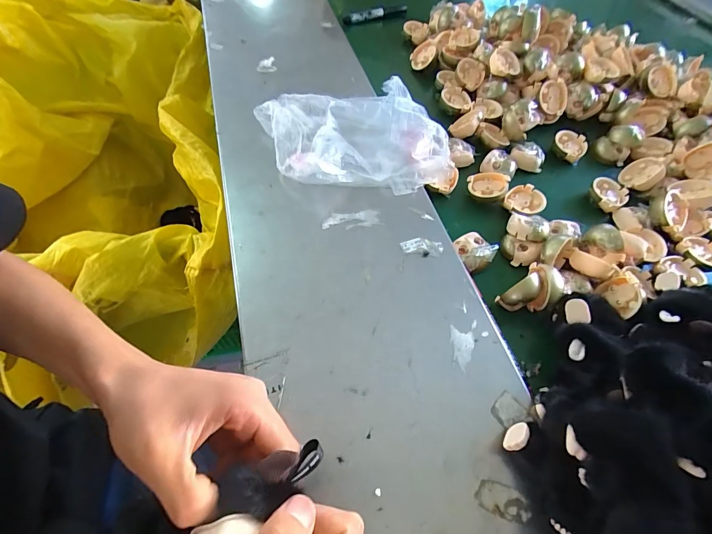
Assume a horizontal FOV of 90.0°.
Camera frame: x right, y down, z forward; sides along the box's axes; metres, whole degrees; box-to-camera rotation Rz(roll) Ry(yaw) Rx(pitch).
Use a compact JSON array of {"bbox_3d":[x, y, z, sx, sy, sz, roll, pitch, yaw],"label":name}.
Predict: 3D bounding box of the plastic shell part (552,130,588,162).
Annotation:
[{"bbox_3d":[0.315,-0.177,0.529,0.047,0.025,0.049,32,61,16],"label":"plastic shell part"}]

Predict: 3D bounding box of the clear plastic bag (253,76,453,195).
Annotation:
[{"bbox_3d":[-0.003,-0.171,0.456,0.240,0.057,0.157,-3,58,-5],"label":"clear plastic bag"}]

